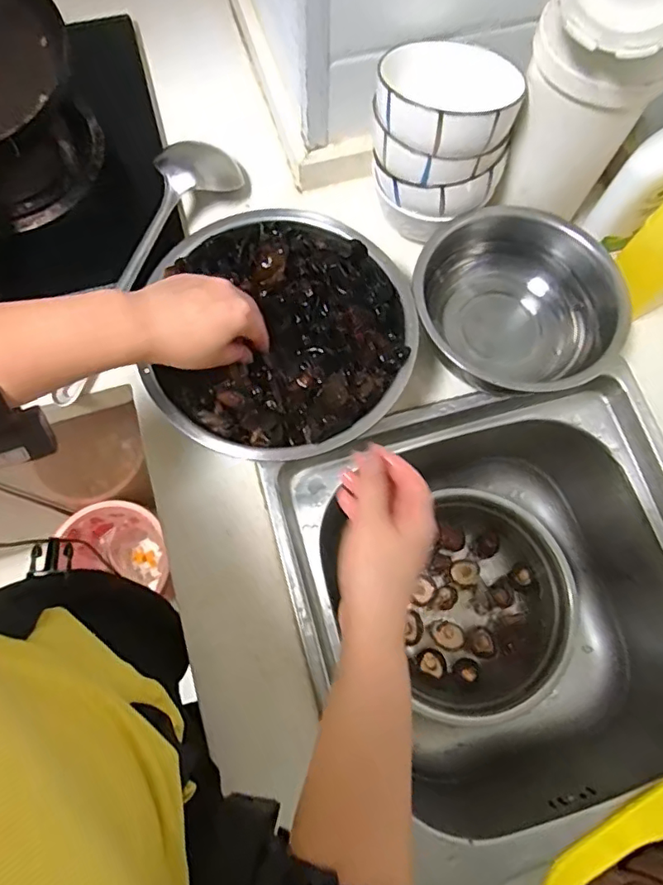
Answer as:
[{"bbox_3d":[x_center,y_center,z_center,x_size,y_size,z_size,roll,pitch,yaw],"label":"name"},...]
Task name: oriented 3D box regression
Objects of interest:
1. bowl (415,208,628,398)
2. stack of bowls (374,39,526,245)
[{"bbox_3d":[0.172,-0.128,0.530,0.166,0.095,0.191,-29,76,-9],"label":"bowl"},{"bbox_3d":[0.105,-0.290,0.513,0.122,0.131,0.119,17,74,4],"label":"stack of bowls"}]

